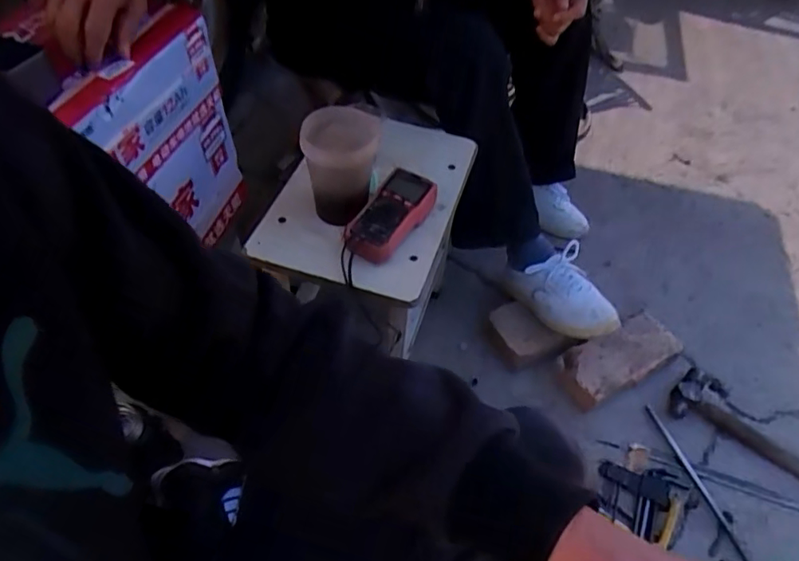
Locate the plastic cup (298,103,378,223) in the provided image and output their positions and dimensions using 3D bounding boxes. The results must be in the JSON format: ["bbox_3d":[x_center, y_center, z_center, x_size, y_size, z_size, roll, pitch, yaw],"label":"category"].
[{"bbox_3d":[-0.075,-0.142,0.727,0.085,0.132,0.096,5,50,3],"label":"plastic cup"}]

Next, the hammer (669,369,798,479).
[{"bbox_3d":[0.609,0.245,0.986,0.254,0.026,0.116,27,52,16],"label":"hammer"}]

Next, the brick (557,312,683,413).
[{"bbox_3d":[0.398,0.147,1.039,0.241,0.052,0.103,-23,56,-23],"label":"brick"}]

